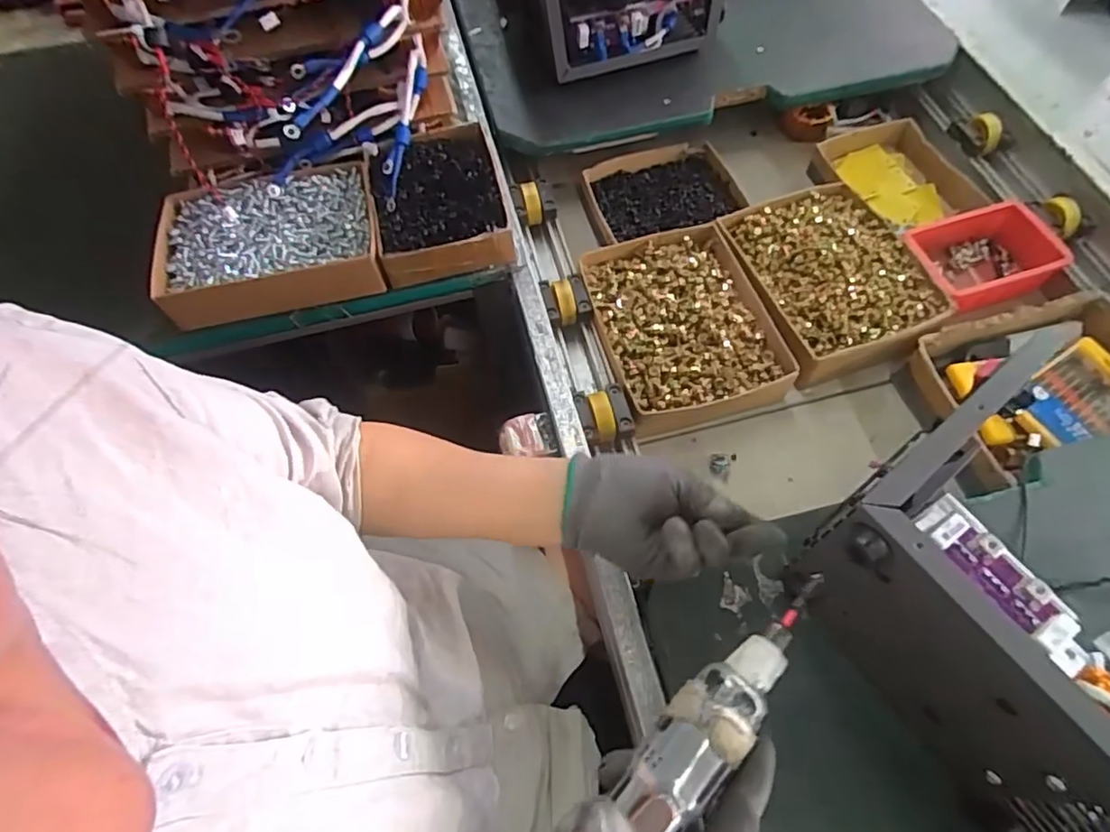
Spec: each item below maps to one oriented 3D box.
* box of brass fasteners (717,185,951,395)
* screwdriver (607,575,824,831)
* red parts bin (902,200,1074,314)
[{"bbox_3d":[0.295,-0.150,0.654,0.170,0.043,0.214,-16,63,-5],"label":"box of brass fasteners"},{"bbox_3d":[0.042,0.191,0.290,0.037,0.032,0.289,39,74,20],"label":"screwdriver"},{"bbox_3d":[0.459,-0.166,0.658,0.153,0.051,0.108,-14,63,-4],"label":"red parts bin"}]

